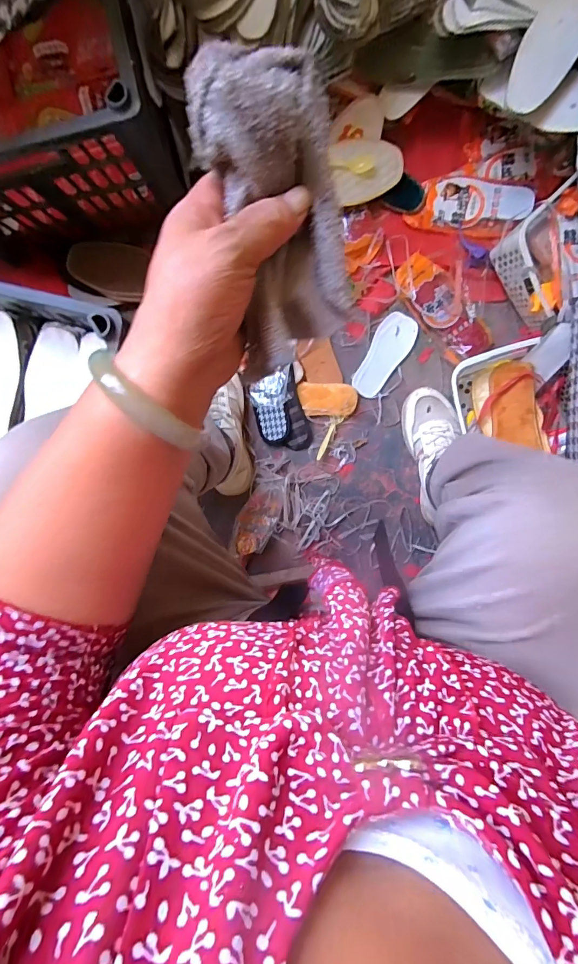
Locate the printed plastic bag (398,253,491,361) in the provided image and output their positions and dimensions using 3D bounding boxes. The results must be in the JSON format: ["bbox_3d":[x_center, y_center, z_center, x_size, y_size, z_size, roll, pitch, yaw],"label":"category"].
[{"bbox_3d":[0.261,-0.293,0.690,0.080,0.023,0.193,-38,95,6],"label":"printed plastic bag"}]

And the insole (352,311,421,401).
[{"bbox_3d":[0.165,-0.218,0.708,0.065,0.007,0.148,30,97,-2],"label":"insole"}]

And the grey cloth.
[{"bbox_3d":[-0.005,-0.134,0.215,0.066,0.032,0.144,-10,118,3],"label":"grey cloth"}]

